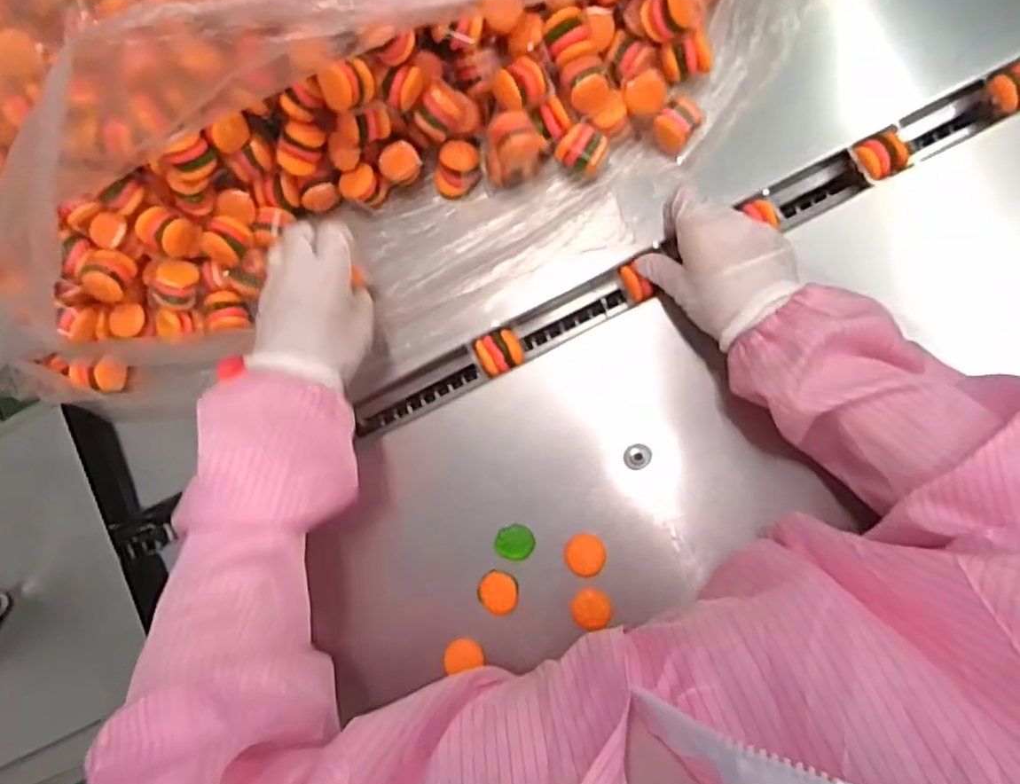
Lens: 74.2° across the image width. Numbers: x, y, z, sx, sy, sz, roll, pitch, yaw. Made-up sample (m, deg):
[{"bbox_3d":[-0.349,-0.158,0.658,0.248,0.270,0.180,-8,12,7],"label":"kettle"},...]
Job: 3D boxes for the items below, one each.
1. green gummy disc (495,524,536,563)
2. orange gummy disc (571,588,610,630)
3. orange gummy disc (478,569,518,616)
[{"bbox_3d":[0.004,0.108,0.482,0.027,0.004,0.025,1,82,-8],"label":"green gummy disc"},{"bbox_3d":[0.056,0.151,0.469,0.026,0.007,0.028,-1,83,7],"label":"orange gummy disc"},{"bbox_3d":[-0.008,0.140,0.473,0.029,0.011,0.026,33,88,10],"label":"orange gummy disc"}]

